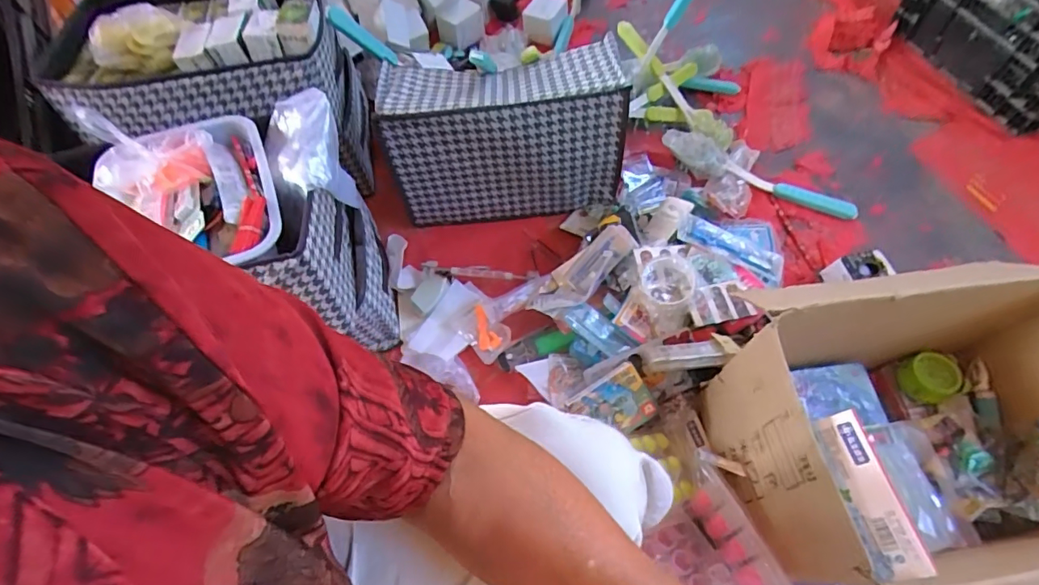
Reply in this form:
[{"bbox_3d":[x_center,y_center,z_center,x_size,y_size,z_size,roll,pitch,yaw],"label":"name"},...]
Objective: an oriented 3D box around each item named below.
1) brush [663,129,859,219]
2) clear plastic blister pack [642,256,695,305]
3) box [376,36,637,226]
[{"bbox_3d":[0.465,-0.236,0.983,0.379,0.069,0.074,16,64,13],"label":"brush"},{"bbox_3d":[0.237,-0.017,0.804,0.079,0.032,0.078,15,64,13],"label":"clear plastic blister pack"},{"bbox_3d":[-0.024,-0.301,0.948,0.404,0.267,0.198,-7,61,1],"label":"box"}]

